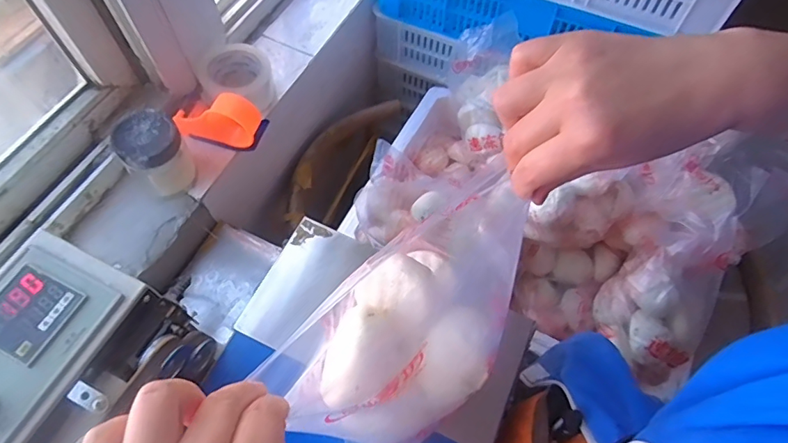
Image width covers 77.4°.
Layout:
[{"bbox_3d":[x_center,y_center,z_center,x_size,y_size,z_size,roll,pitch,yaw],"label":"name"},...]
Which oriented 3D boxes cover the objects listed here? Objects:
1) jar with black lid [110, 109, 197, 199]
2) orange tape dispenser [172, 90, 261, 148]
[{"bbox_3d":[-0.331,-0.089,0.692,0.081,0.107,0.078,0,62,-1],"label":"jar with black lid"},{"bbox_3d":[-0.264,-0.160,0.742,0.129,0.081,0.068,10,62,4],"label":"orange tape dispenser"}]

